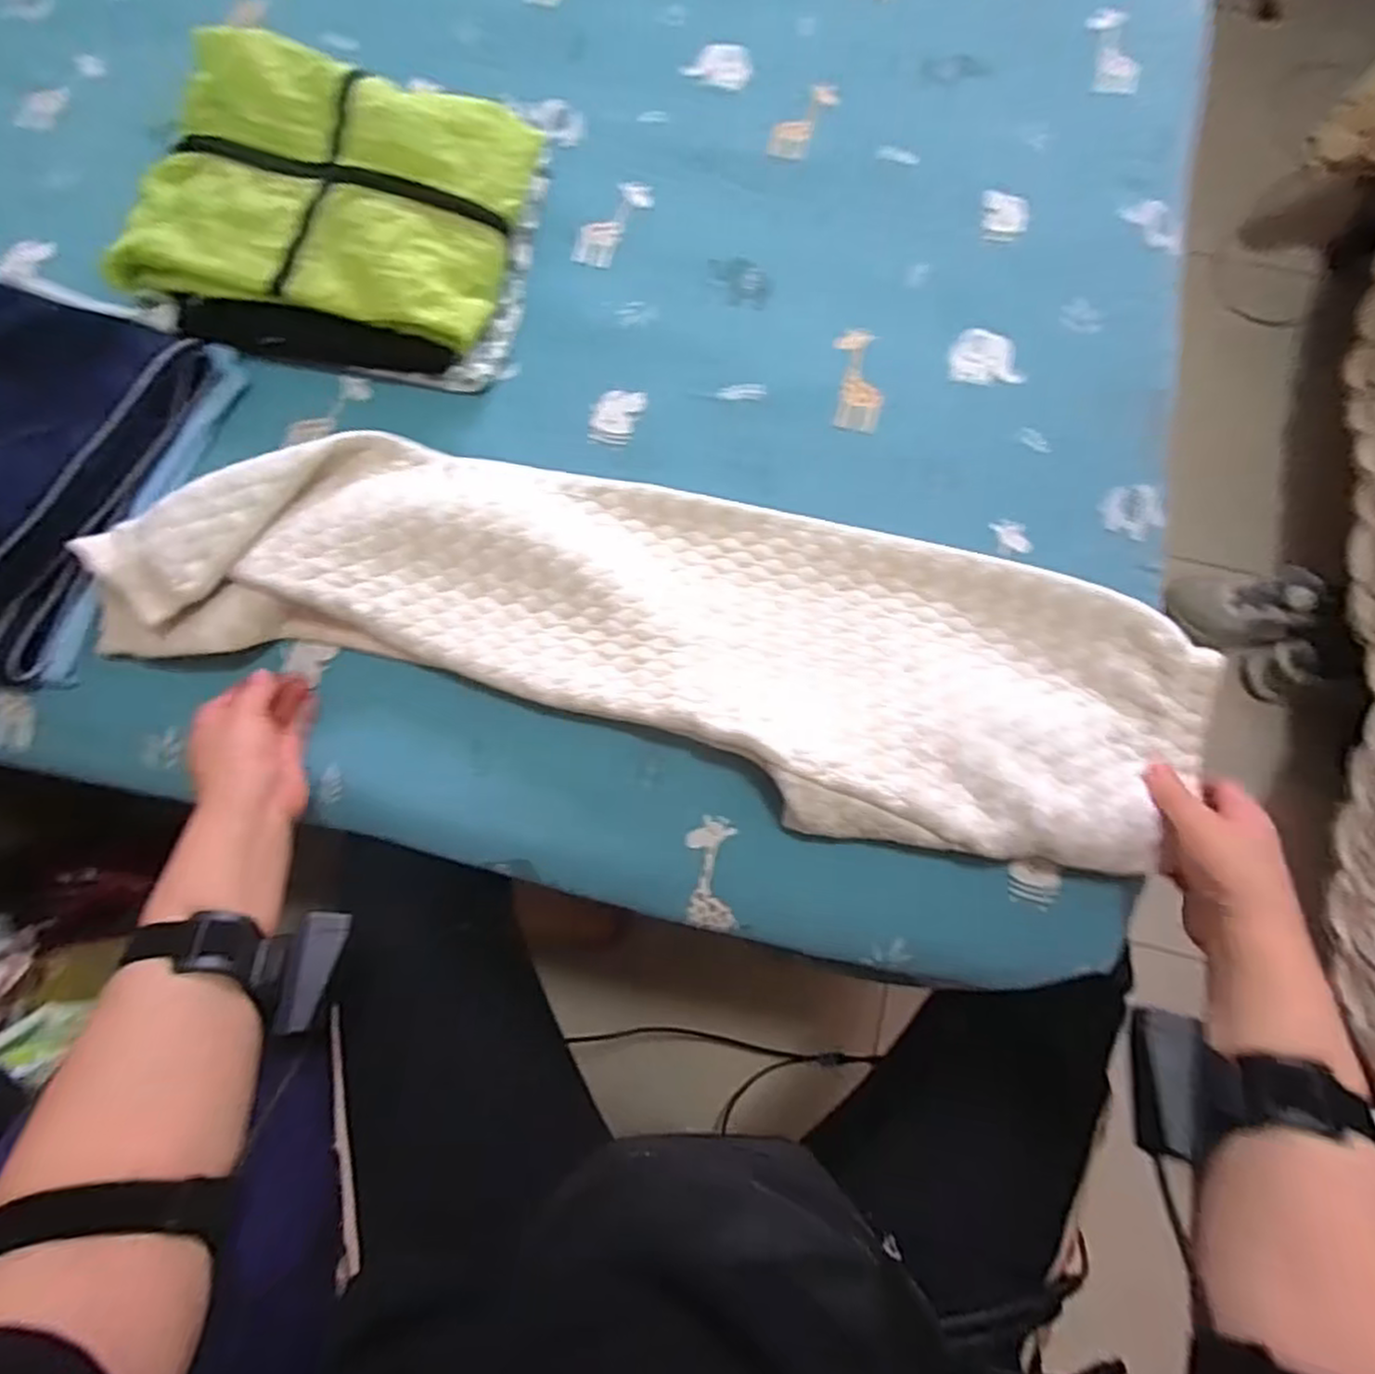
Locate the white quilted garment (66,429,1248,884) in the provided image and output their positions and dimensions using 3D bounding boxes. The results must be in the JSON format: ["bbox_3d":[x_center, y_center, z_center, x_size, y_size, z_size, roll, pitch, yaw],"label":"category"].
[{"bbox_3d":[-0.031,-0.049,0.524,0.753,0.052,0.217,13,76,4],"label":"white quilted garment"}]

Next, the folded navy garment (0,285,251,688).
[{"bbox_3d":[-0.534,-0.171,0.553,0.249,0.054,0.299,18,76,3],"label":"folded navy garment"}]

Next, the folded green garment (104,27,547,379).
[{"bbox_3d":[-0.290,-0.390,0.600,0.288,0.084,0.221,11,76,1],"label":"folded green garment"}]

